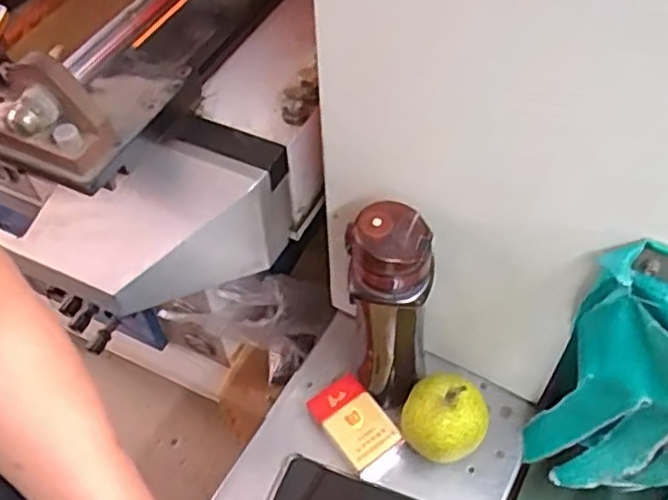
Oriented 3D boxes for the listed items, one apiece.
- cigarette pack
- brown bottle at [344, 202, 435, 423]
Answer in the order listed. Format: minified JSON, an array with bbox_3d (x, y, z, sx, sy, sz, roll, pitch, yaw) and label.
[{"bbox_3d":[0.021,0.168,0.650,0.054,0.016,0.089,-33,57,-19],"label":"cigarette pack"},{"bbox_3d":[0.049,0.057,0.599,0.074,0.242,0.067,37,63,27],"label":"brown bottle"}]

